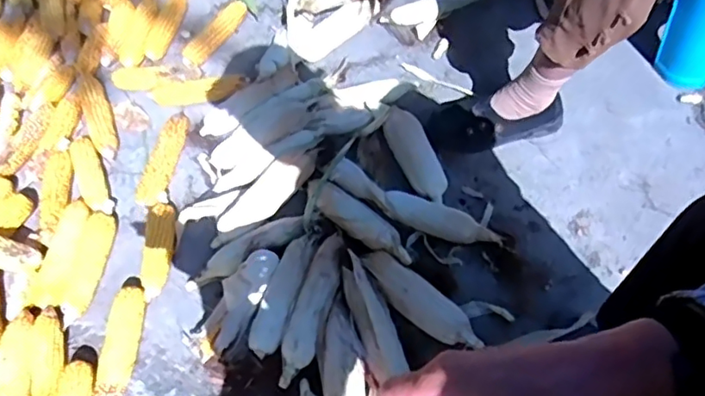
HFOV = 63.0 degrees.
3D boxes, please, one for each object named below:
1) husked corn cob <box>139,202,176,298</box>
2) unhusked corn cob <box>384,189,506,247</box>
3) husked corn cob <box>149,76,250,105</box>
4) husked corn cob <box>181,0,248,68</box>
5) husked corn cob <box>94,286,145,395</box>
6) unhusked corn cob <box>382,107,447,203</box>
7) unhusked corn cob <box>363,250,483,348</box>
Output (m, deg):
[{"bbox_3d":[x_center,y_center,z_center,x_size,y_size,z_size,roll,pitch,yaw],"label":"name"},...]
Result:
[{"bbox_3d":[-0.338,0.093,1.007,0.047,0.036,0.174,-4,59,2],"label":"husked corn cob"},{"bbox_3d":[0.152,0.041,0.964,0.203,0.048,0.057,18,64,19],"label":"unhusked corn cob"},{"bbox_3d":[-0.317,-0.221,1.194,0.208,0.054,0.061,-1,59,4],"label":"husked corn cob"},{"bbox_3d":[-0.304,-0.362,1.280,0.059,0.040,0.217,27,65,19],"label":"husked corn cob"},{"bbox_3d":[-0.370,0.234,0.922,0.053,0.048,0.201,-1,59,4],"label":"husked corn cob"},{"bbox_3d":[0.114,-0.079,1.038,0.068,0.050,0.204,-23,59,-5],"label":"unhusked corn cob"},{"bbox_3d":[0.104,0.160,0.889,0.210,0.057,0.062,36,71,25],"label":"unhusked corn cob"}]

